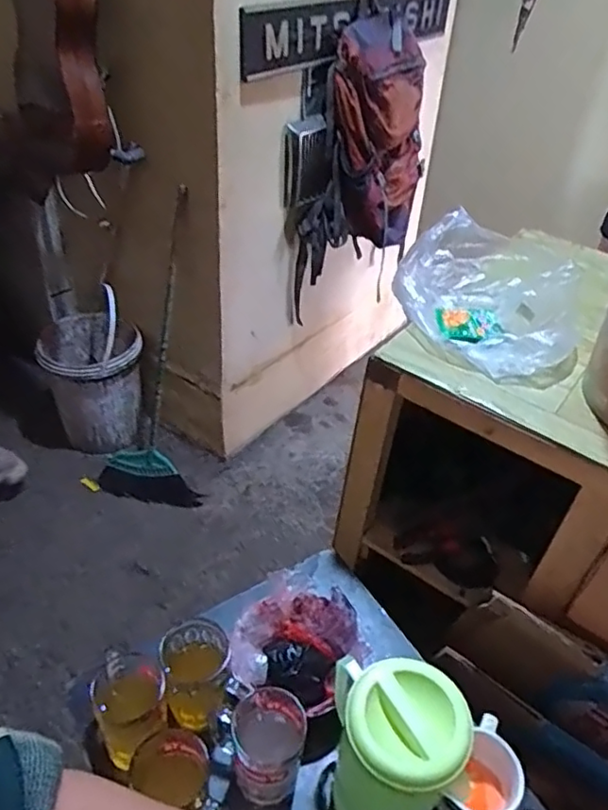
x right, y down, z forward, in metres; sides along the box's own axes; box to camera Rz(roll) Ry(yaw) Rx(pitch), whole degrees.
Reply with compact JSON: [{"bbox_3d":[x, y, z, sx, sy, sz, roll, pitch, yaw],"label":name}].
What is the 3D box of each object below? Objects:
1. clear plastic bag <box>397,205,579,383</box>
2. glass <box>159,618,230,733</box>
[{"bbox_3d":[0.243,-0.154,0.831,0.228,0.102,0.262,8,41,5],"label":"clear plastic bag"},{"bbox_3d":[-0.119,0.299,0.684,0.074,0.099,0.089,1,40,-2],"label":"glass"}]

